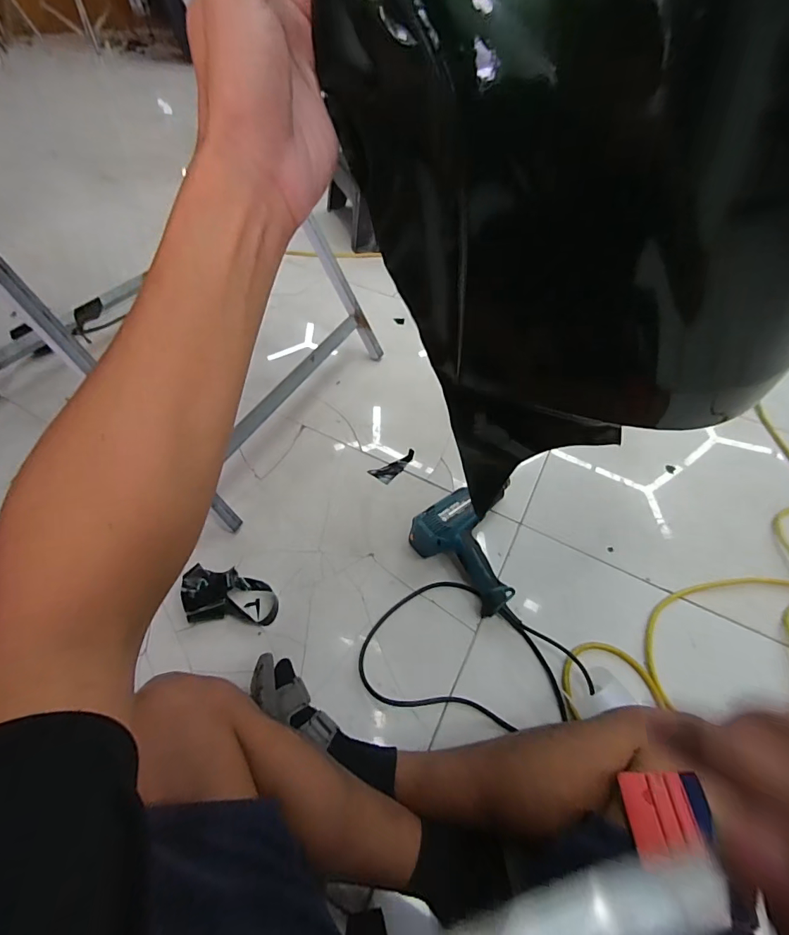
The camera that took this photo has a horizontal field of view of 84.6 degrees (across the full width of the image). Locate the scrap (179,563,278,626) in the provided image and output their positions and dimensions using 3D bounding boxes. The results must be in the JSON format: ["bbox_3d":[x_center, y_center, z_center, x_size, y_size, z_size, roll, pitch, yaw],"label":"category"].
[{"bbox_3d":[-0.259,0.199,0.687,0.145,0.026,0.087,3,49,-5],"label":"scrap"}]

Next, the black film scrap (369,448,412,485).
[{"bbox_3d":[0.003,-0.001,0.895,0.103,0.016,0.042,-23,56,-24],"label":"black film scrap"}]

